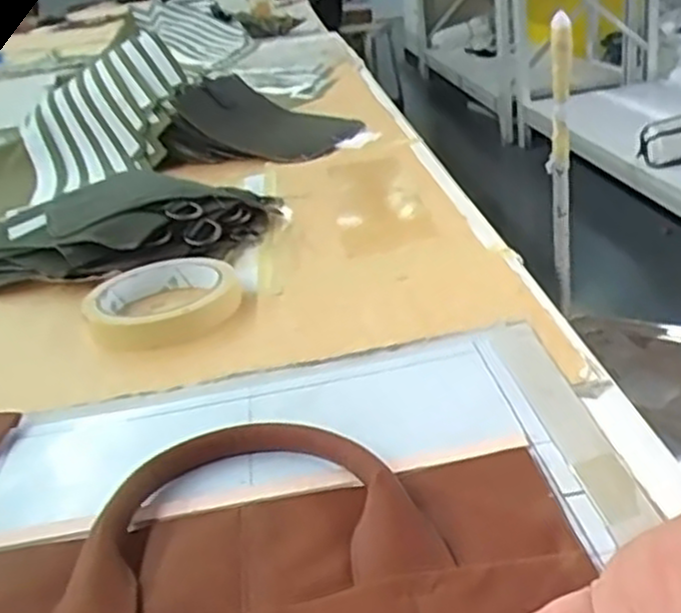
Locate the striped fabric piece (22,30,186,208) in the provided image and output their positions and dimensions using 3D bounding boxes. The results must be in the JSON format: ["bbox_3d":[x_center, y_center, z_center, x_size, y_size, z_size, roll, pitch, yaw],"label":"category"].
[{"bbox_3d":[-0.260,-0.203,0.877,0.201,0.136,0.078,-33,0,-9],"label":"striped fabric piece"}]

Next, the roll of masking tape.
[{"bbox_3d":[-0.114,-0.005,0.516,0.095,0.020,0.095,-6,25,3],"label":"roll of masking tape"}]

